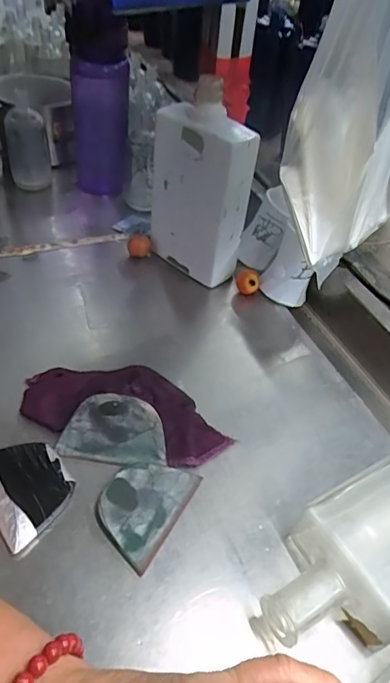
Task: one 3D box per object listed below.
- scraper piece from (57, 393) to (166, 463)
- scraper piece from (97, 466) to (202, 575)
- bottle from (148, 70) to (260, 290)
[{"bbox_3d":[-0.065,0.070,0.394,0.084,0.005,0.054,7,79,3],"label":"scraper piece"},{"bbox_3d":[-0.040,0.122,0.362,0.056,0.009,0.079,25,48,17],"label":"scraper piece"},{"bbox_3d":[0.004,-0.165,0.534,0.107,0.190,0.057,37,53,26],"label":"bottle"}]

